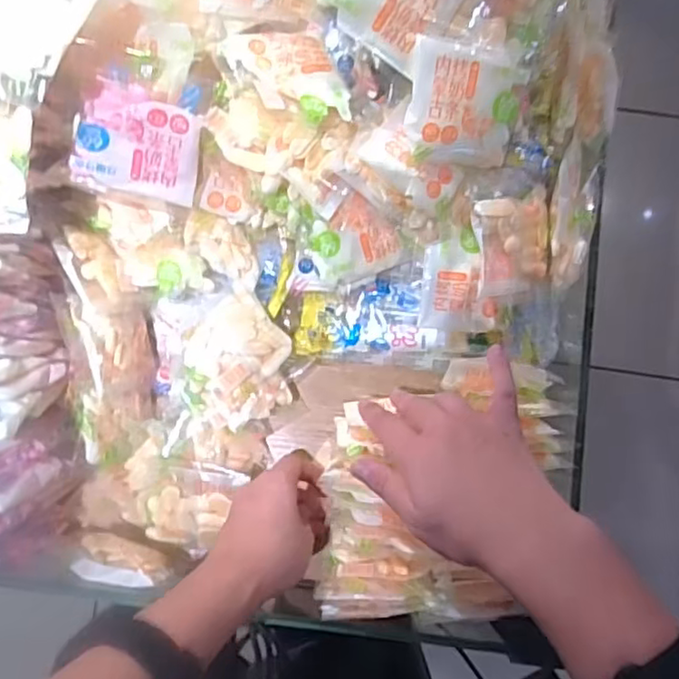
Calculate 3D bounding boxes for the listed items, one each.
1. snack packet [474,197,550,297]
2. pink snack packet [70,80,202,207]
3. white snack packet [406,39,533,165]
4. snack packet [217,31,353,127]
[{"bbox_3d":[0.137,-0.073,0.507,0.076,0.010,0.074,-7,101,-30],"label":"snack packet"},{"bbox_3d":[-0.139,-0.133,0.442,0.082,0.081,0.011,6,44,-14],"label":"pink snack packet"},{"bbox_3d":[0.089,-0.165,0.454,0.082,0.012,0.076,3,113,-15],"label":"white snack packet"},{"bbox_3d":[-0.036,-0.185,0.452,0.078,0.019,0.068,-11,82,-3],"label":"snack packet"}]

